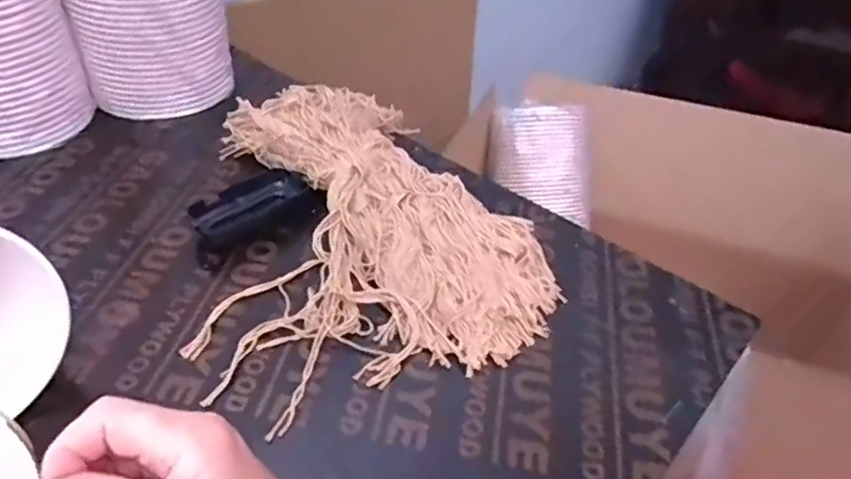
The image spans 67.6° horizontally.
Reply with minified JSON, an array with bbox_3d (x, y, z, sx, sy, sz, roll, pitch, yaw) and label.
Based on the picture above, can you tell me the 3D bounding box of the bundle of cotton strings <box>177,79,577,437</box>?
[{"bbox_3d":[-0.078,-0.023,0.570,0.271,0.052,0.373,-18,44,-23],"label":"bundle of cotton strings"}]

